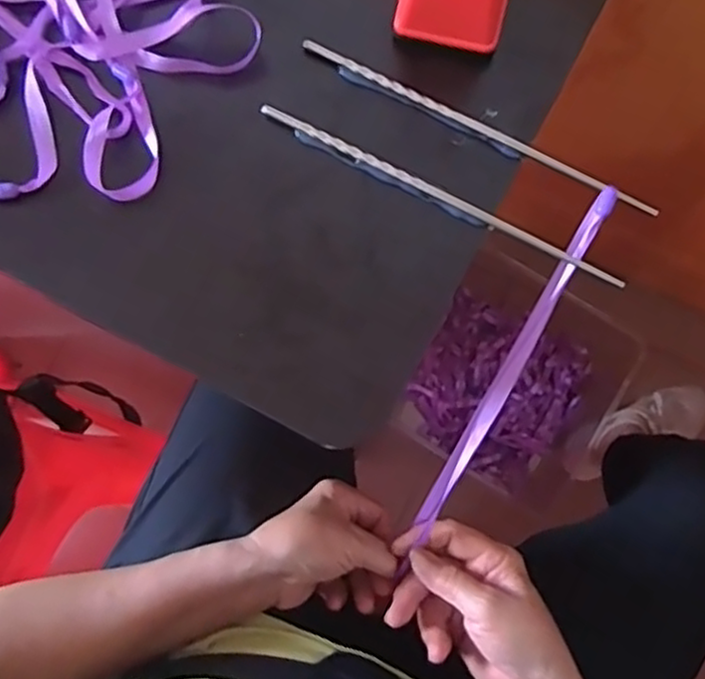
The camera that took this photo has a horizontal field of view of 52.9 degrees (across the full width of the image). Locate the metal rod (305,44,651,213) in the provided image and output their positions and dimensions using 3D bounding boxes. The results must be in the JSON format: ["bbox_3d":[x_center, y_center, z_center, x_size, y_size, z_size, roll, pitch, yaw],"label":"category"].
[{"bbox_3d":[0.067,-0.123,0.406,0.215,0.009,0.008,28,78,7],"label":"metal rod"}]

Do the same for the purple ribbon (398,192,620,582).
[{"bbox_3d":[0.096,0.021,0.433,0.012,0.016,0.240,28,111,7],"label":"purple ribbon"}]

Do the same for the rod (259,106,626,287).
[{"bbox_3d":[0.049,-0.082,0.396,0.221,0.006,0.007,26,77,6],"label":"rod"}]

